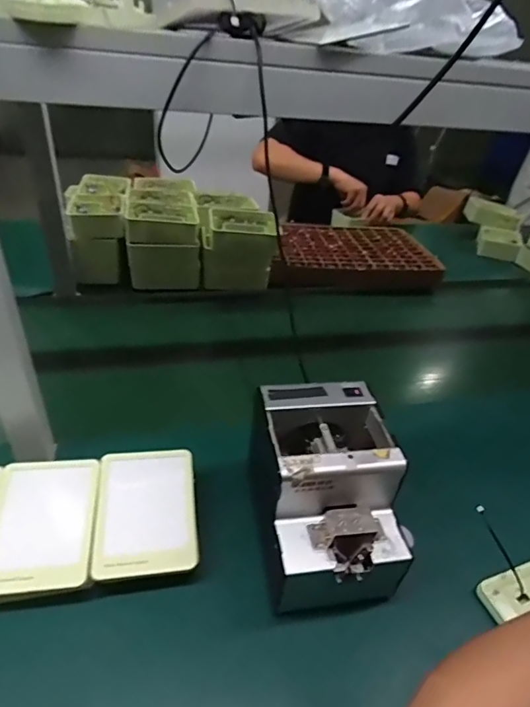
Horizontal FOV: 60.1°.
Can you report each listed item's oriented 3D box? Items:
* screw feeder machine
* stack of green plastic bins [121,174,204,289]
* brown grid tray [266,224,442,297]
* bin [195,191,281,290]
[{"bbox_3d":[0.062,0.148,0.486,0.128,0.158,0.172,-2,36,-11],"label":"screw feeder machine"},{"bbox_3d":[-0.228,-0.280,1.042,0.148,0.141,0.301,-2,36,-11],"label":"stack of green plastic bins"},{"bbox_3d":[0.211,-0.241,1.149,0.391,0.068,0.334,5,35,-1],"label":"brown grid tray"},{"bbox_3d":[-0.068,-0.245,1.023,0.154,0.153,0.228,-3,36,-12],"label":"bin"}]

